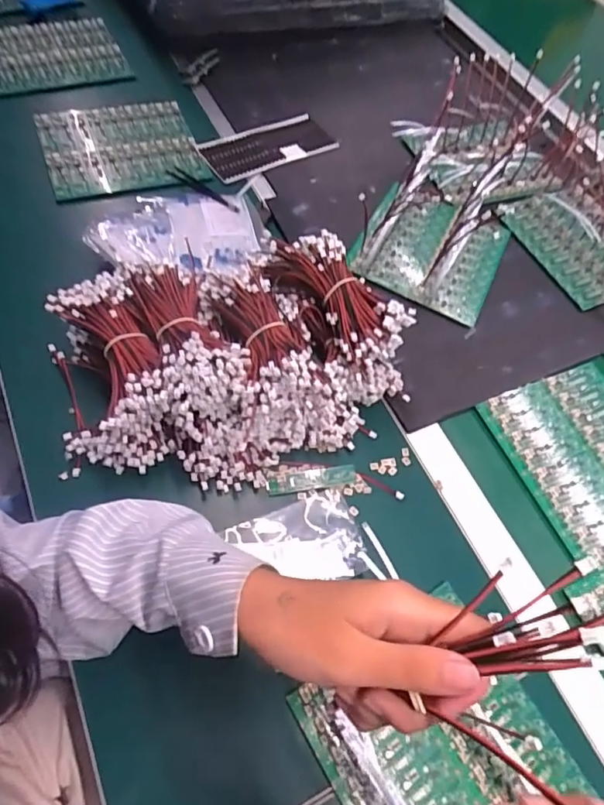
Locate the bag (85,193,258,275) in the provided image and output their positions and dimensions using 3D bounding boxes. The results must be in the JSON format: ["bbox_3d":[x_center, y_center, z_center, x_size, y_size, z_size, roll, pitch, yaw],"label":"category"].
[{"bbox_3d":[-0.156,-0.209,0.633,0.191,0.022,0.134,-4,60,-12],"label":"bag"}]

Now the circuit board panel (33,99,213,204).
[{"bbox_3d":[-0.248,-0.349,0.714,0.204,0.013,0.182,-17,69,-16],"label":"circuit board panel"}]

